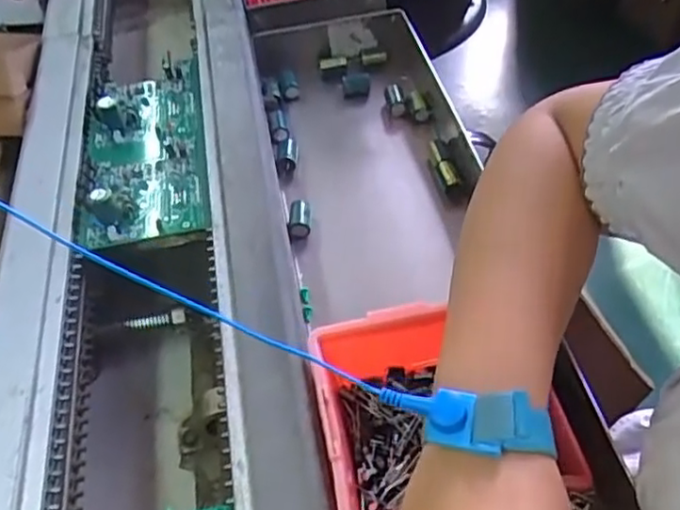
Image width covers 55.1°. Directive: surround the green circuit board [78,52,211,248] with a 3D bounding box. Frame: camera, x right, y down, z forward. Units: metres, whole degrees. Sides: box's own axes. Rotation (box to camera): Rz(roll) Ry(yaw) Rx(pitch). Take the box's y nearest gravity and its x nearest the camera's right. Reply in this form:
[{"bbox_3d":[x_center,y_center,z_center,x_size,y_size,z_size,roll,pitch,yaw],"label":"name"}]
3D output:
[{"bbox_3d":[-0.156,-0.095,0.519,0.092,0.026,0.201,-10,50,-4],"label":"green circuit board"}]

